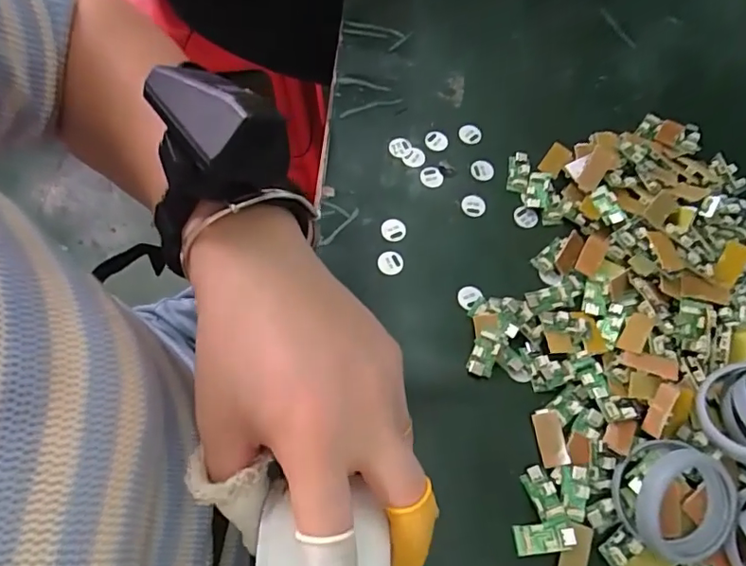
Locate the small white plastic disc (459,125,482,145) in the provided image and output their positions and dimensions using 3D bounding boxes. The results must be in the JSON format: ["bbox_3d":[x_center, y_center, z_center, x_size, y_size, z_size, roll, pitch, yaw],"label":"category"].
[{"bbox_3d":[0.075,-0.115,0.410,0.017,0.004,0.016,1,67,-2],"label":"small white plastic disc"}]

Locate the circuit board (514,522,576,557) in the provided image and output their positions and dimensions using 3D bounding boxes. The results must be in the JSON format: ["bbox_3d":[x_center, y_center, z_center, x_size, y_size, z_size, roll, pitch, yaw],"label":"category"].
[{"bbox_3d":[0.096,0.143,0.297,0.032,0.006,0.016,-2,68,-5],"label":"circuit board"}]

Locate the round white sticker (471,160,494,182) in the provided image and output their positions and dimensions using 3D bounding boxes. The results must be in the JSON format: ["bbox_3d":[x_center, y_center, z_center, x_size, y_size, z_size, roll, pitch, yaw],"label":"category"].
[{"bbox_3d":[0.082,-0.084,0.401,0.017,0.004,0.017,1,68,-3],"label":"round white sticker"}]

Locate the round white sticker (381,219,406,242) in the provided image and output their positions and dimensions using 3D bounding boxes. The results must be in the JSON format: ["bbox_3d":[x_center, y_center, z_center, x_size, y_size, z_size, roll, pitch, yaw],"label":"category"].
[{"bbox_3d":[0.014,-0.038,0.371,0.017,0.004,0.017,1,68,-3],"label":"round white sticker"}]

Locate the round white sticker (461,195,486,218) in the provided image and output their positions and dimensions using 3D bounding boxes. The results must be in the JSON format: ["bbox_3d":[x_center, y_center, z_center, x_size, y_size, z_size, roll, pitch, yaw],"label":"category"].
[{"bbox_3d":[0.073,-0.056,0.387,0.017,0.004,0.016,1,68,-3],"label":"round white sticker"}]

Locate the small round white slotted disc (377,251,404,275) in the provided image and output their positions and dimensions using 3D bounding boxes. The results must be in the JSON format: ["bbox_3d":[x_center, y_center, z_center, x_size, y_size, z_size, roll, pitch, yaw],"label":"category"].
[{"bbox_3d":[0.012,-0.014,0.362,0.017,0.004,0.017,1,68,-3],"label":"small round white slotted disc"}]

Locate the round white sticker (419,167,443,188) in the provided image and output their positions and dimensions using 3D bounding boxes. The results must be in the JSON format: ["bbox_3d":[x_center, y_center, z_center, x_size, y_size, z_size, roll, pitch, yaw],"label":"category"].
[{"bbox_3d":[0.043,-0.079,0.392,0.017,0.004,0.017,1,68,-3],"label":"round white sticker"}]

